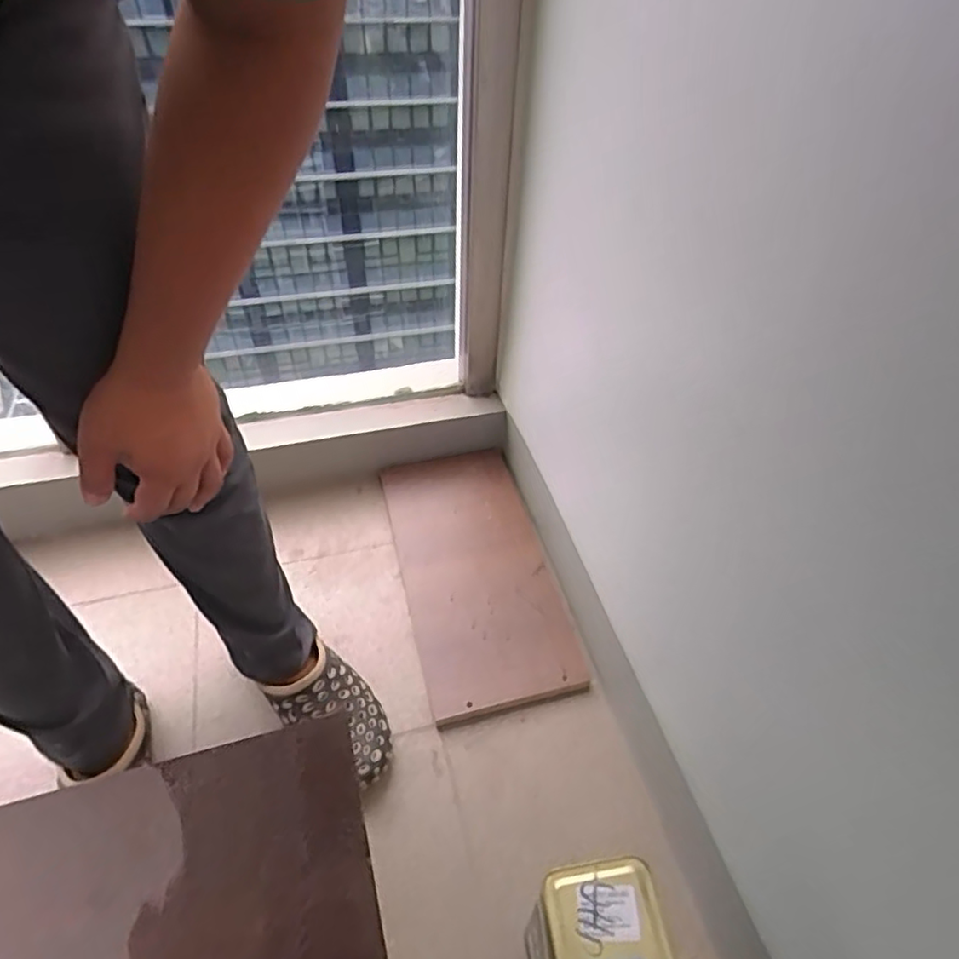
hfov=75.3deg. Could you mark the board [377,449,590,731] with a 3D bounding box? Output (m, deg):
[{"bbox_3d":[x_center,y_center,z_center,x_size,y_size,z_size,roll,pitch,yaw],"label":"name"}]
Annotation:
[{"bbox_3d":[-0.011,0.133,0.961,0.217,0.031,0.457,-14,51,-8],"label":"board"}]

